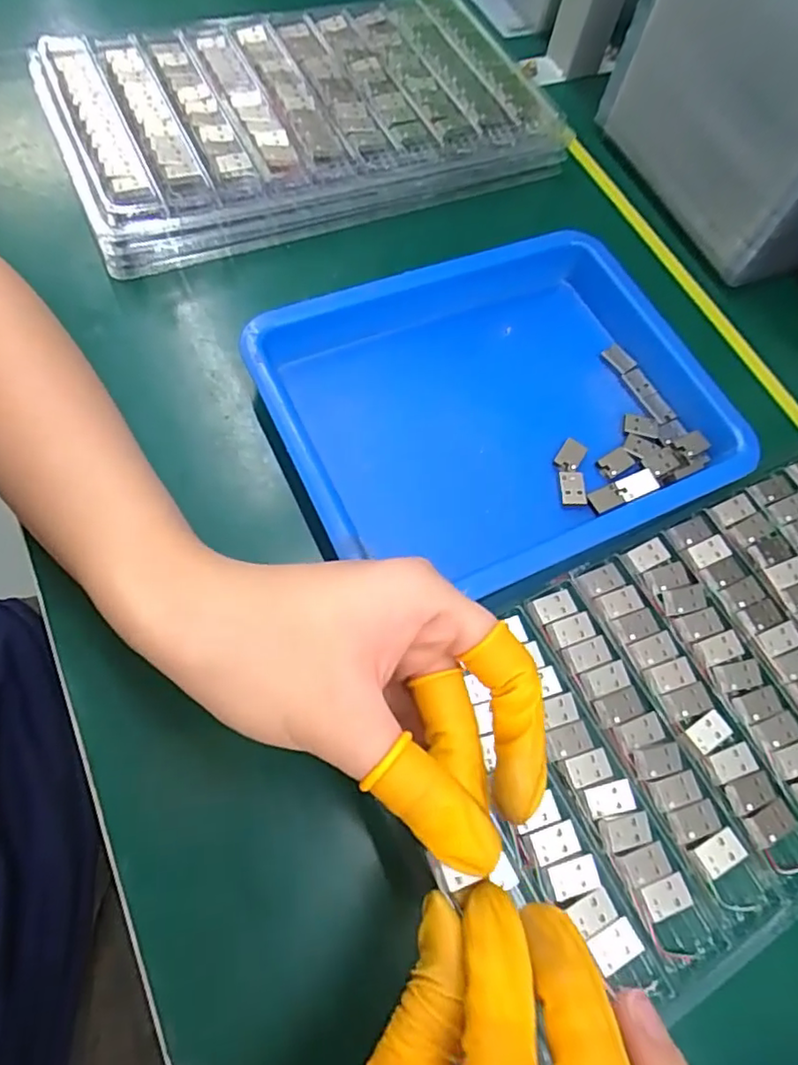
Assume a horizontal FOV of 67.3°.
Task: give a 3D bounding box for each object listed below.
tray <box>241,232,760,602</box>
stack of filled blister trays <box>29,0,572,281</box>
[{"bbox_3d":[0.056,-0.065,0.307,0.222,0.036,0.170,-22,70,-15],"label":"tray"},{"bbox_3d":[-0.054,-0.265,0.372,0.291,0.029,0.168,-18,69,-14],"label":"stack of filled blister trays"}]

